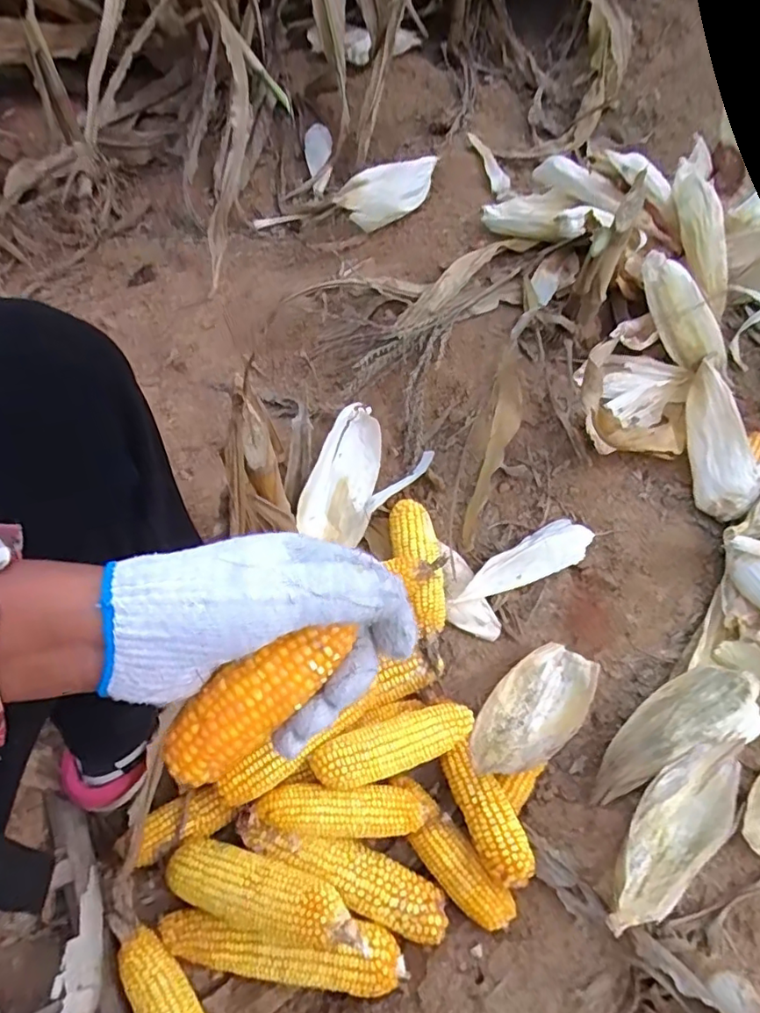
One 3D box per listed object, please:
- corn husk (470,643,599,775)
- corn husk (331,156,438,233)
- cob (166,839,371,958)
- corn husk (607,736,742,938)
[{"bbox_3d":[0.164,0.217,0.615,0.178,0.046,0.085,-41,71,-21],"label":"corn husk"},{"bbox_3d":[0.019,-0.514,0.936,0.225,0.078,0.054,-35,69,-19],"label":"corn husk"},{"bbox_3d":[-0.106,0.354,0.522,0.190,0.046,0.058,3,60,22],"label":"cob"},{"bbox_3d":[0.269,0.294,0.522,0.224,0.033,0.066,-30,66,-33],"label":"corn husk"}]

